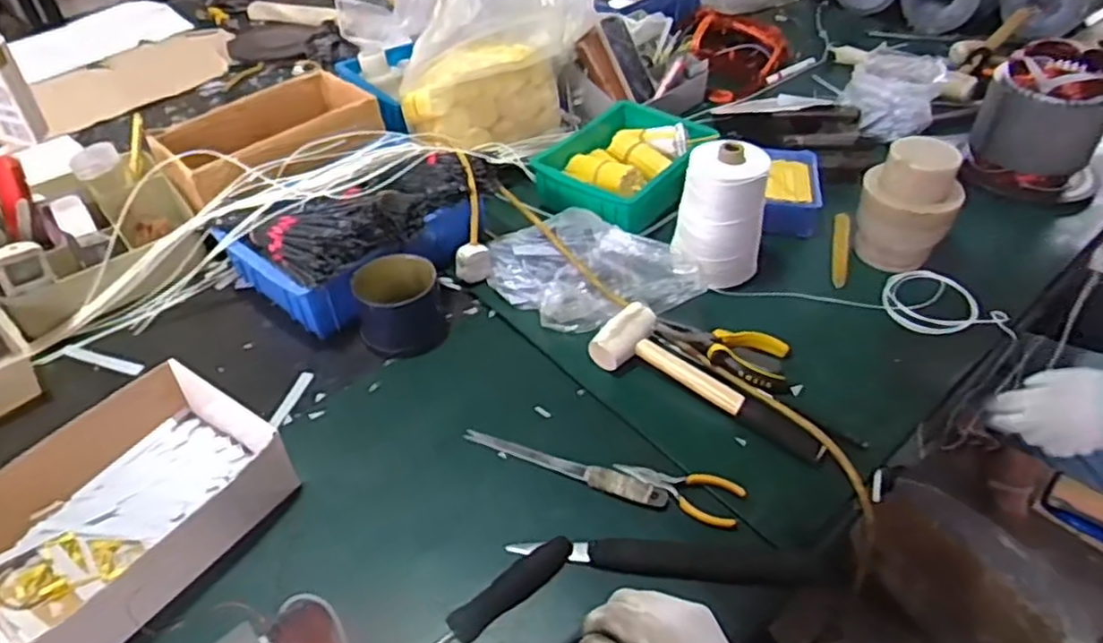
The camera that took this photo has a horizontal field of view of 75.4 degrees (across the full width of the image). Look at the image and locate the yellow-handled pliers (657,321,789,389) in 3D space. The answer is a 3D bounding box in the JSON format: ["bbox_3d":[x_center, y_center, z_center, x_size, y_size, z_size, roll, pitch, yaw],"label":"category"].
[{"bbox_3d":[0.187,0.031,0.787,0.144,0.025,0.070,13,45,14],"label":"yellow-handled pliers"}]

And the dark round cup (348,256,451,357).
[{"bbox_3d":[-0.175,-0.018,0.828,0.101,0.078,0.097,0,43,0],"label":"dark round cup"}]

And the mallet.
[{"bbox_3d":[0.161,0.070,0.745,0.252,0.048,0.074,32,52,30],"label":"mallet"}]

